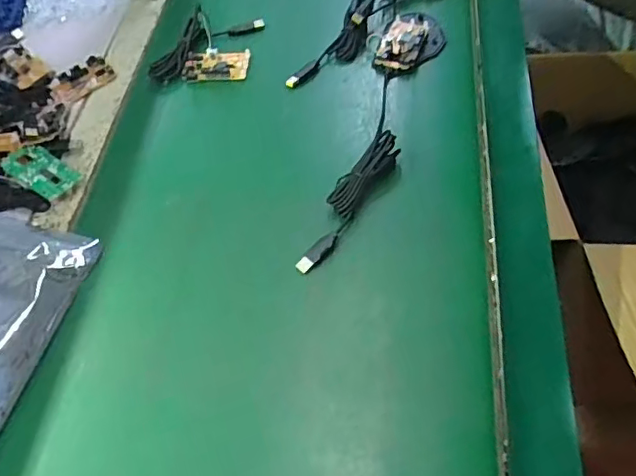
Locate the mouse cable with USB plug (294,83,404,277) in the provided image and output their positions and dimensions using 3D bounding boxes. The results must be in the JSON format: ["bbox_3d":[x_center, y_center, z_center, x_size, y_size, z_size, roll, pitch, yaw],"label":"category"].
[{"bbox_3d":[0.051,-0.078,0.566,0.047,0.027,0.270,16,59,15],"label":"mouse cable with USB plug"}]

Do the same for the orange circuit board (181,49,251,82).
[{"bbox_3d":[-0.123,-0.211,0.686,0.078,0.008,0.050,-2,56,3],"label":"orange circuit board"}]

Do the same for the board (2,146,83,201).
[{"bbox_3d":[-0.291,-0.071,0.589,0.079,0.007,0.047,30,50,13],"label":"board"}]

